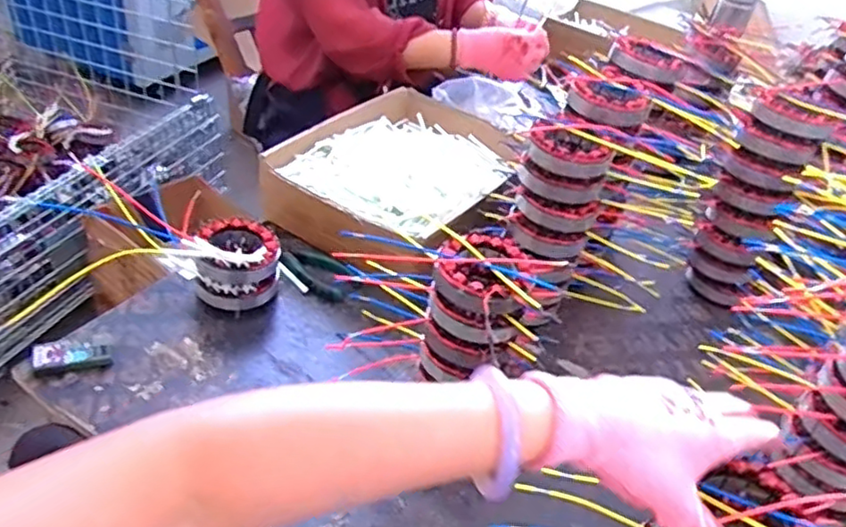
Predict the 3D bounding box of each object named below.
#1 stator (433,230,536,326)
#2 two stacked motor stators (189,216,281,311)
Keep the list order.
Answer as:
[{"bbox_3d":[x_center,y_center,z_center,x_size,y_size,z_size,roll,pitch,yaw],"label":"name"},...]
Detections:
[{"bbox_3d":[0.059,0.010,0.582,0.085,0.039,0.092,5,38,-4],"label":"stator"},{"bbox_3d":[-0.202,0.002,0.720,0.087,0.078,0.083,-5,39,-17],"label":"two stacked motor stators"}]

